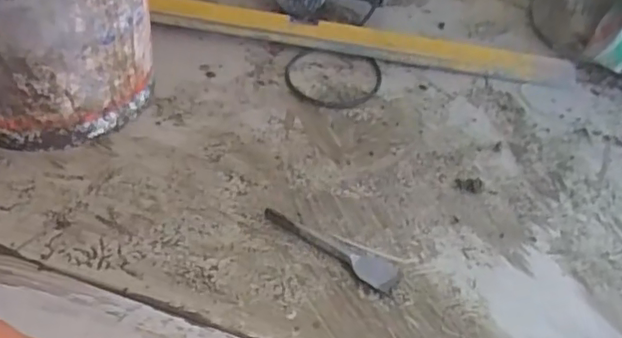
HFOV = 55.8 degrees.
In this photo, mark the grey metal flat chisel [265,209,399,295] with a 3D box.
[{"bbox_3d":[0.020,0.087,0.654,0.166,0.008,0.038,24,47,16],"label":"grey metal flat chisel"}]

